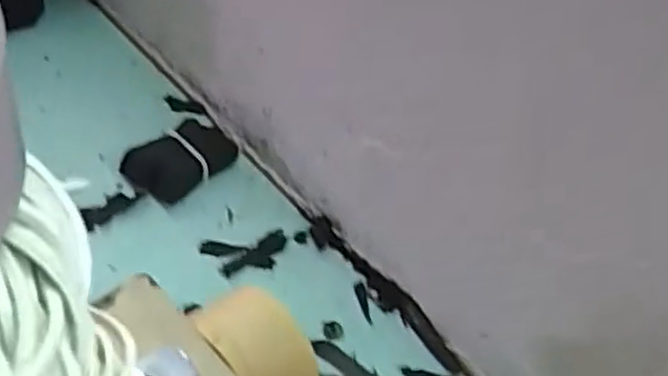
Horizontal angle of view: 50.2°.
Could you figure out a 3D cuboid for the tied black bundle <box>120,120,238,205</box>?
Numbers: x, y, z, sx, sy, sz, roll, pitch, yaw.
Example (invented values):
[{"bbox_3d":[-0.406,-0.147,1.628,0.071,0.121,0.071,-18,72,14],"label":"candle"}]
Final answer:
[{"bbox_3d":[-0.112,-0.023,0.535,0.083,0.033,0.039,-24,61,-30],"label":"tied black bundle"}]

